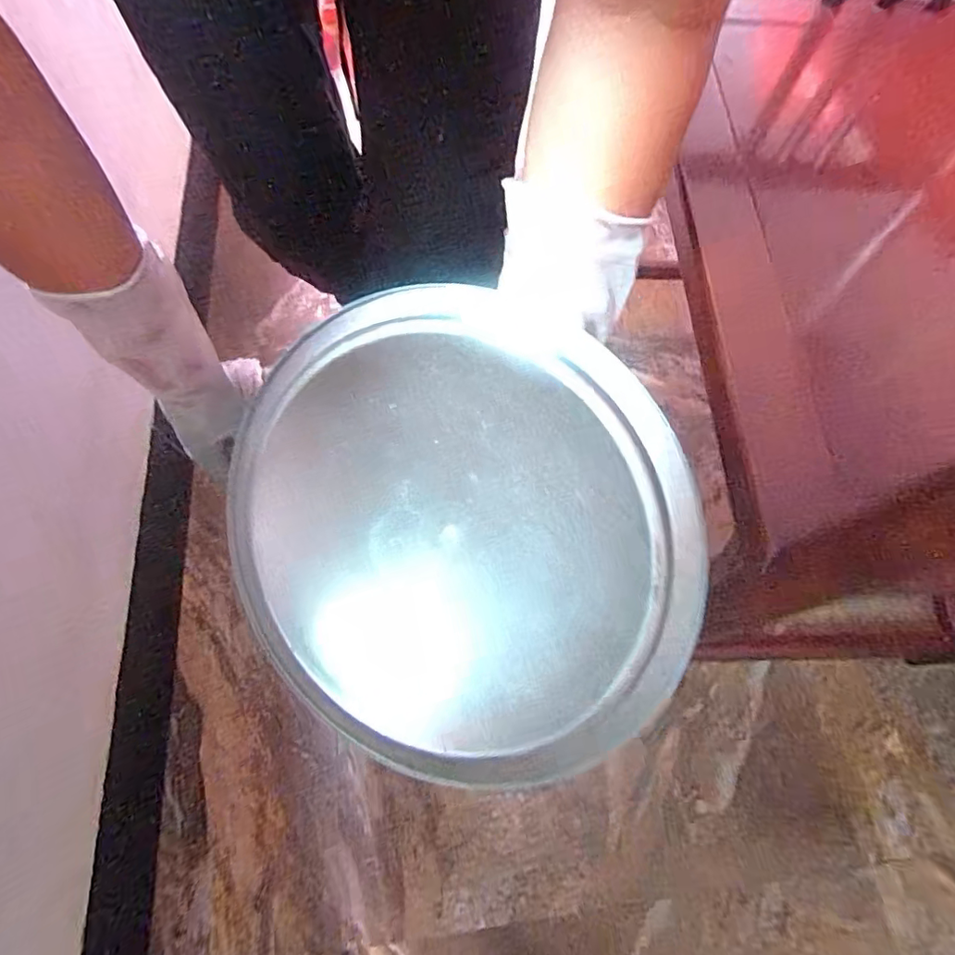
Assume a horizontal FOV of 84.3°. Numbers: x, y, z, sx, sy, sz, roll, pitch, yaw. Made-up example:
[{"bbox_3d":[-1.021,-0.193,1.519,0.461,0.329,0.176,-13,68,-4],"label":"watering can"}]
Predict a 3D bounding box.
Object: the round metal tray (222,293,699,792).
[{"bbox_3d":[-0.019,0.038,0.299,0.261,0.039,0.249,3,99,19],"label":"round metal tray"}]

